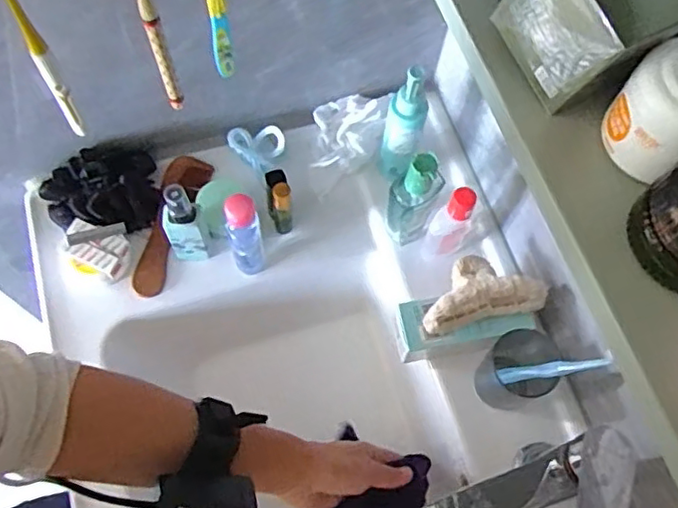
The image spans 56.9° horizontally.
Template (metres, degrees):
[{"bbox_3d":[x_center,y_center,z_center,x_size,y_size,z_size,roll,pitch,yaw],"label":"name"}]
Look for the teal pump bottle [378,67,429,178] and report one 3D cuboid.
[{"bbox_3d":[0.066,-0.134,0.640,0.036,0.154,0.035,2,66,-2],"label":"teal pump bottle"}]

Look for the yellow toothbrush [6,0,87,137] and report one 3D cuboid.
[{"bbox_3d":[-0.205,-0.139,0.428,0.014,0.177,0.009,-22,69,-12],"label":"yellow toothbrush"}]

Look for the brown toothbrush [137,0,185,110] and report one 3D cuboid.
[{"bbox_3d":[-0.133,-0.161,0.444,0.011,0.177,0.019,-26,70,-13],"label":"brown toothbrush"}]

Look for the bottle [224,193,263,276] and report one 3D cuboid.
[{"bbox_3d":[-0.094,-0.017,0.627,0.030,0.120,0.032,-16,68,-9],"label":"bottle"}]

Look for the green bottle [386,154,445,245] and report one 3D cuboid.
[{"bbox_3d":[0.072,-0.048,0.625,0.046,0.156,0.028,12,66,3],"label":"green bottle"}]

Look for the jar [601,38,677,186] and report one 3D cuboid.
[{"bbox_3d":[0.169,-0.070,0.311,0.049,0.054,0.054,-35,72,-16],"label":"jar"}]

